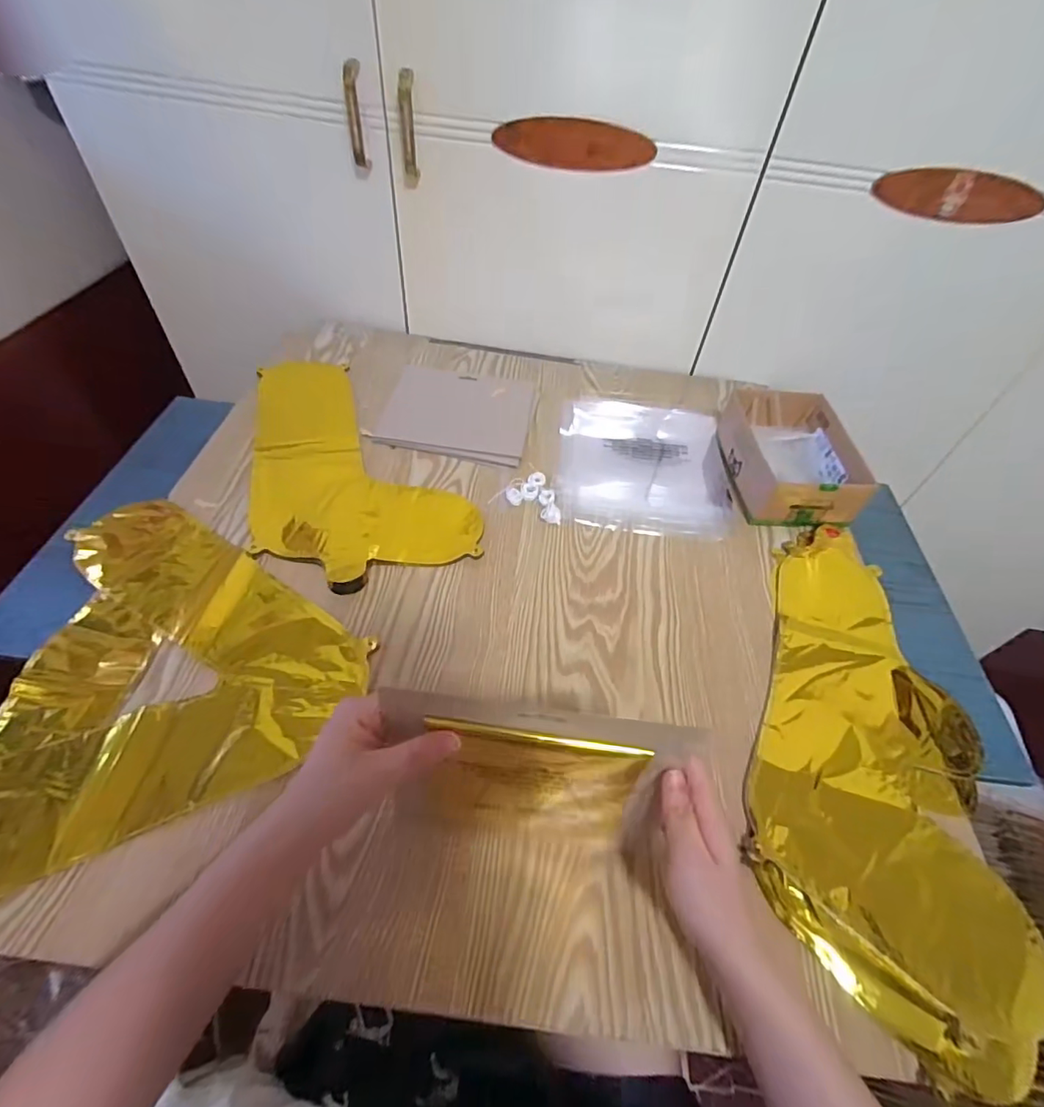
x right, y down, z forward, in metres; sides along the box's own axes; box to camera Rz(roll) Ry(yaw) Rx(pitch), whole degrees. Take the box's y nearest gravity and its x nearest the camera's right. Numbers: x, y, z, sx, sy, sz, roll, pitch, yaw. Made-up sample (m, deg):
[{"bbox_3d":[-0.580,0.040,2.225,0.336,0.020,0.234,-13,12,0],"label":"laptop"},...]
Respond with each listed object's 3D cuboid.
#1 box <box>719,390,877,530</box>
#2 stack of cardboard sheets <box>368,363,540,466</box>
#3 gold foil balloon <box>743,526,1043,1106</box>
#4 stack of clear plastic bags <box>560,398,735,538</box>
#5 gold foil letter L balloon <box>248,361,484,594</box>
[{"bbox_3d":[0.332,-0.121,0.655,0.133,0.065,0.188,1,51,-5],"label":"box"},{"bbox_3d":[-0.086,-0.193,0.720,0.192,0.009,0.173,9,51,3],"label":"stack of cardboard sheets"},{"bbox_3d":[0.325,0.160,0.480,0.207,0.012,0.451,18,52,10],"label":"gold foil balloon"},{"bbox_3d":[0.160,-0.121,0.694,0.215,0.010,0.240,6,50,0],"label":"stack of clear plastic bags"},{"bbox_3d":[-0.211,-0.119,0.636,0.222,0.021,0.378,-15,54,-17],"label":"gold foil letter L balloon"}]

